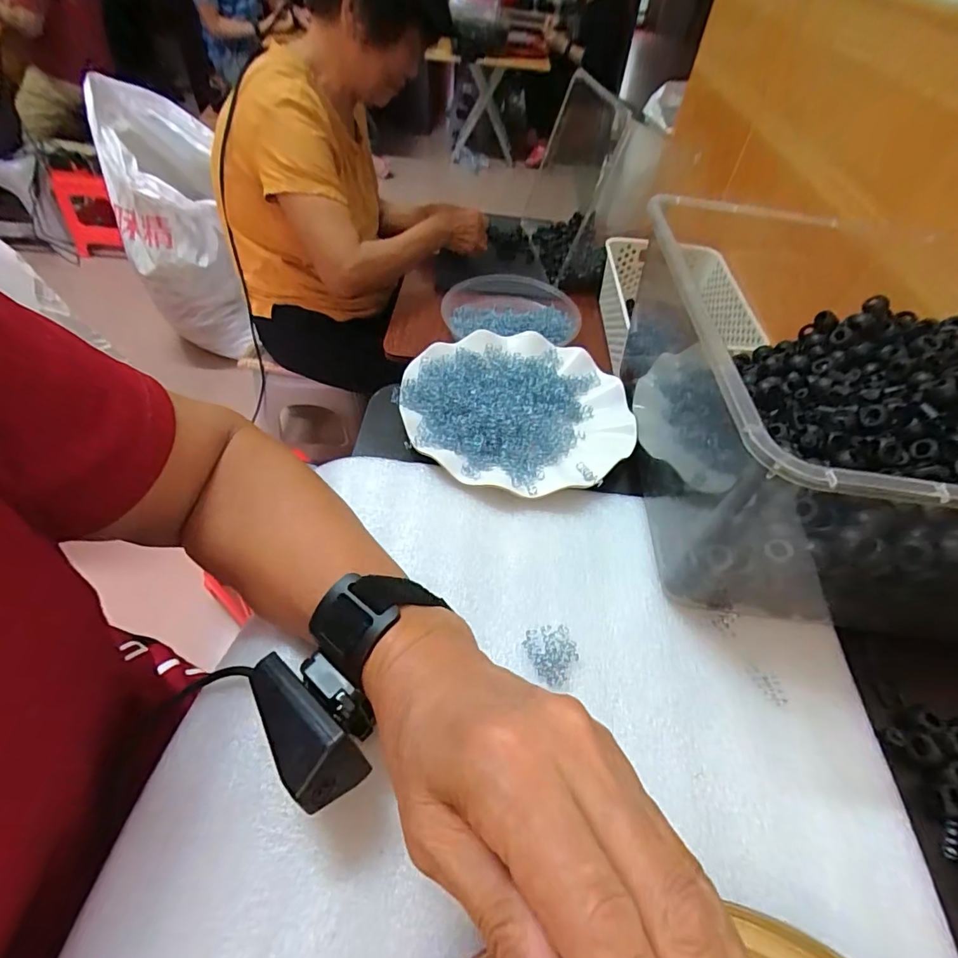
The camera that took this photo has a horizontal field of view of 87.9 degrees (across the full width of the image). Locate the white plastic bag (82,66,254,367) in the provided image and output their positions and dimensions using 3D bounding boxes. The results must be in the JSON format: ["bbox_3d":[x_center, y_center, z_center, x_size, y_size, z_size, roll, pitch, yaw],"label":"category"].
[{"bbox_3d":[-0.784,-0.662,1.293,0.255,0.663,0.192,-18,14,-19],"label":"white plastic bag"}]

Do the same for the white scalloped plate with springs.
[{"bbox_3d":[0.032,-0.062,0.406,0.182,0.016,0.179,16,51,8],"label":"white scalloped plate with springs"}]

